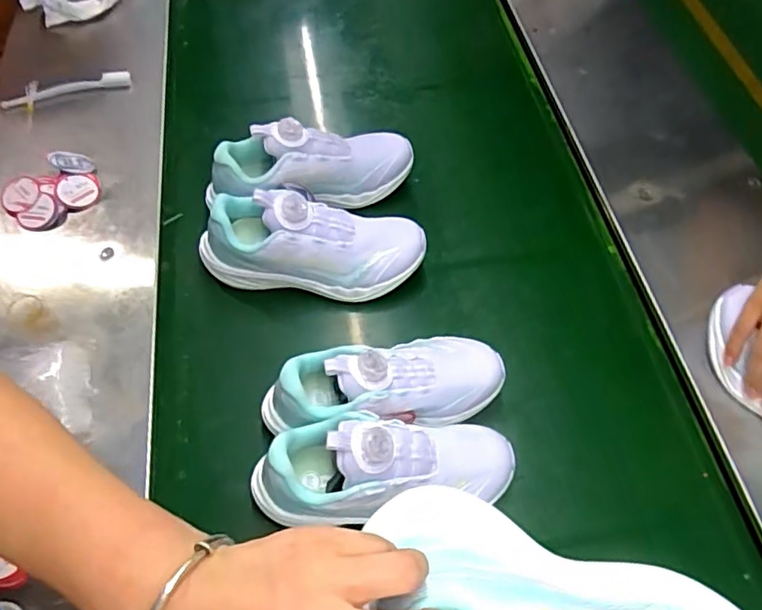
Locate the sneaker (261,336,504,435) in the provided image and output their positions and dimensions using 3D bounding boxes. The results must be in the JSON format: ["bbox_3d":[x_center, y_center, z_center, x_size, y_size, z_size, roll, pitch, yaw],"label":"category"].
[{"bbox_3d":[0.002,0.082,0.571,0.242,0.101,0.098,-16,62,-11],"label":"sneaker"}]

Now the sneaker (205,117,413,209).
[{"bbox_3d":[-0.085,-0.173,0.715,0.256,0.108,0.098,-4,59,-19],"label":"sneaker"}]

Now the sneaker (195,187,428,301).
[{"bbox_3d":[-0.083,-0.077,0.660,0.259,0.111,0.096,8,60,2],"label":"sneaker"}]

